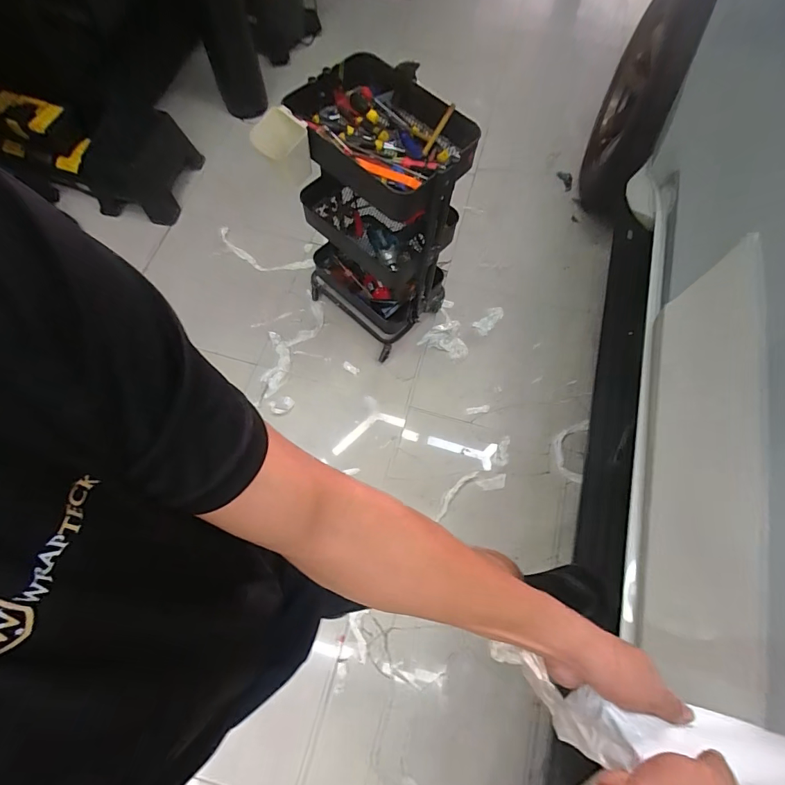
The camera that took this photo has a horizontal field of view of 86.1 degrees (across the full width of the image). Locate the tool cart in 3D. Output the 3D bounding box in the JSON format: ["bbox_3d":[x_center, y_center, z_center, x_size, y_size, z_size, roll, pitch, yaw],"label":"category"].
[{"bbox_3d":[-0.058,-0.547,1.359,0.501,0.703,0.353,42,74,13],"label":"tool cart"}]

